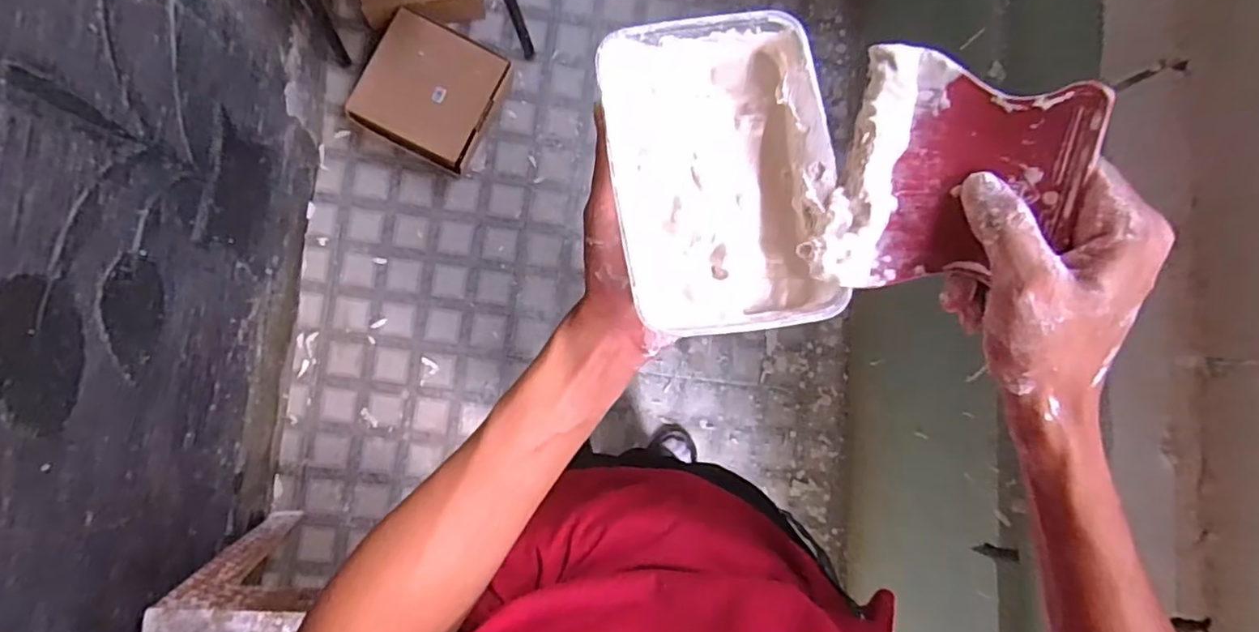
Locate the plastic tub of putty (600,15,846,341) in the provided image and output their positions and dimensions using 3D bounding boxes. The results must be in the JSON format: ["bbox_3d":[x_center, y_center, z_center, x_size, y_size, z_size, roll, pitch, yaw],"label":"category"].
[{"bbox_3d":[0.048,-0.075,0.342,0.112,0.046,0.166,-9,88,-5],"label":"plastic tub of putty"}]

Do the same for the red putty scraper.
[{"bbox_3d":[0.155,-0.066,0.298,0.101,0.018,0.114,14,98,28],"label":"red putty scraper"}]

